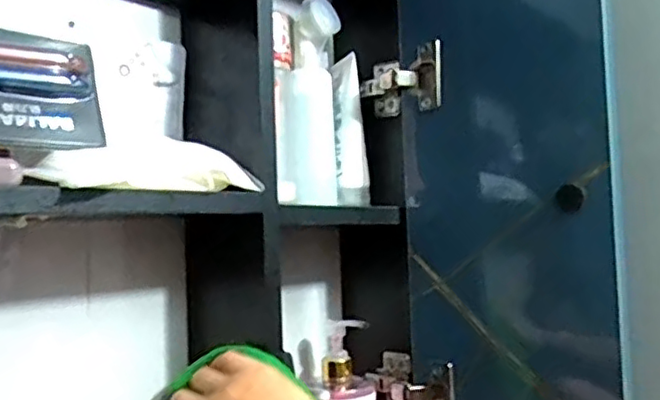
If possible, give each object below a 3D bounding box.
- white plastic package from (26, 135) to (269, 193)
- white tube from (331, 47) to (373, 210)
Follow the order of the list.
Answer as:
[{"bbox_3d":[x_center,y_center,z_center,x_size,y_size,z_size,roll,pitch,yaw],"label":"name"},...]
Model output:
[{"bbox_3d":[-0.121,-0.024,0.427,0.066,0.039,0.146,-5,-4,38],"label":"white plastic package"},{"bbox_3d":[0.021,-0.066,0.621,0.032,0.140,0.028,-2,-3,8],"label":"white tube"}]

